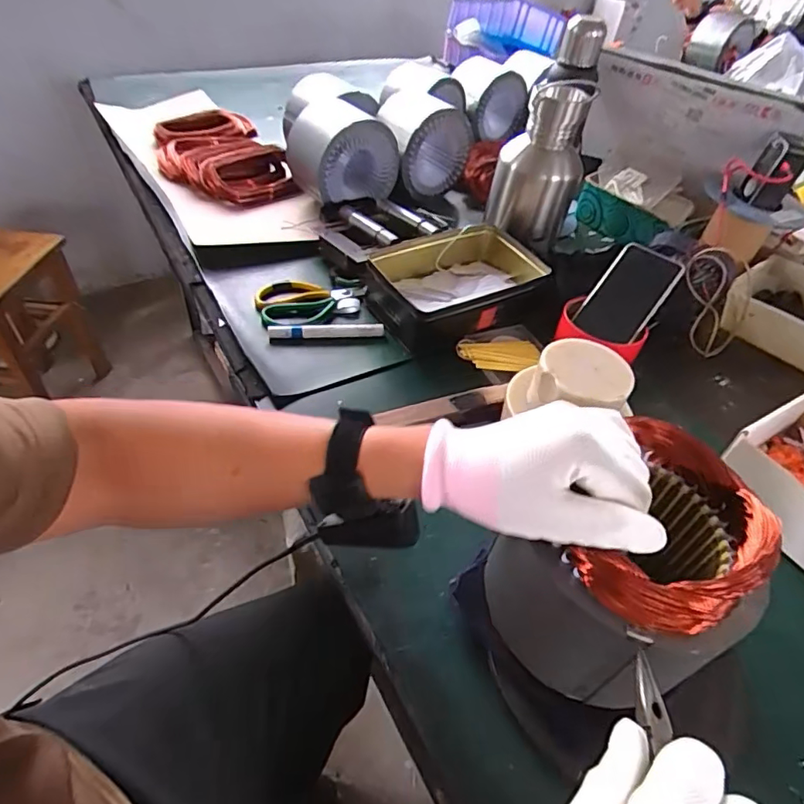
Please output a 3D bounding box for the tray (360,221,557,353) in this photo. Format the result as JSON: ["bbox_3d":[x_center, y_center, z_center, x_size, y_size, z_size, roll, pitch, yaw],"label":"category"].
[{"bbox_3d":[0.073,-0.157,0.722,0.229,0.064,0.164,-20,51,-23],"label":"tray"}]

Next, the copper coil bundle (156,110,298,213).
[{"bbox_3d":[-0.345,-0.460,1.000,0.206,0.053,0.375,-17,49,-20],"label":"copper coil bundle"}]

